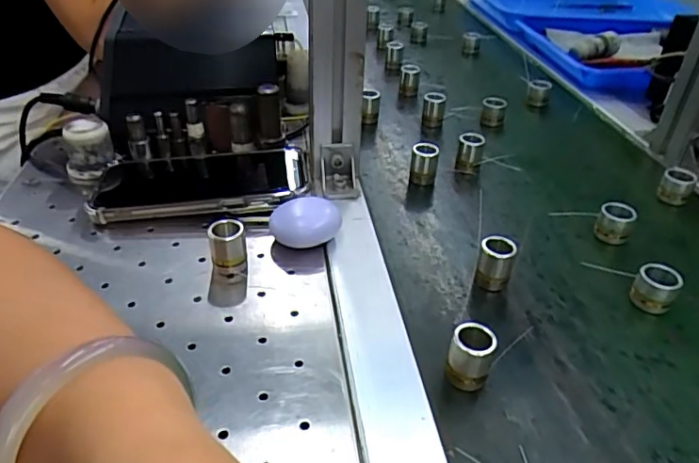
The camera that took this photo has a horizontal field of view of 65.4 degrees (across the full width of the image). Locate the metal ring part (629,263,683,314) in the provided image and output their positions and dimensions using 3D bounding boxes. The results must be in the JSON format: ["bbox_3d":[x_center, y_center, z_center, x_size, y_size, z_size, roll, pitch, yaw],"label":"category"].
[{"bbox_3d":[0.201,0.037,0.359,0.025,0.026,0.019,25,41,27],"label":"metal ring part"}]

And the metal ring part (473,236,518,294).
[{"bbox_3d":[0.098,0.021,0.366,0.022,0.030,0.018,14,37,14],"label":"metal ring part"}]

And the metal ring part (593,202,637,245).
[{"bbox_3d":[0.204,-0.006,0.418,0.024,0.026,0.020,25,41,27],"label":"metal ring part"}]

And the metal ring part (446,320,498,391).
[{"bbox_3d":[0.066,0.069,0.298,0.022,0.034,0.020,16,38,15],"label":"metal ring part"}]

